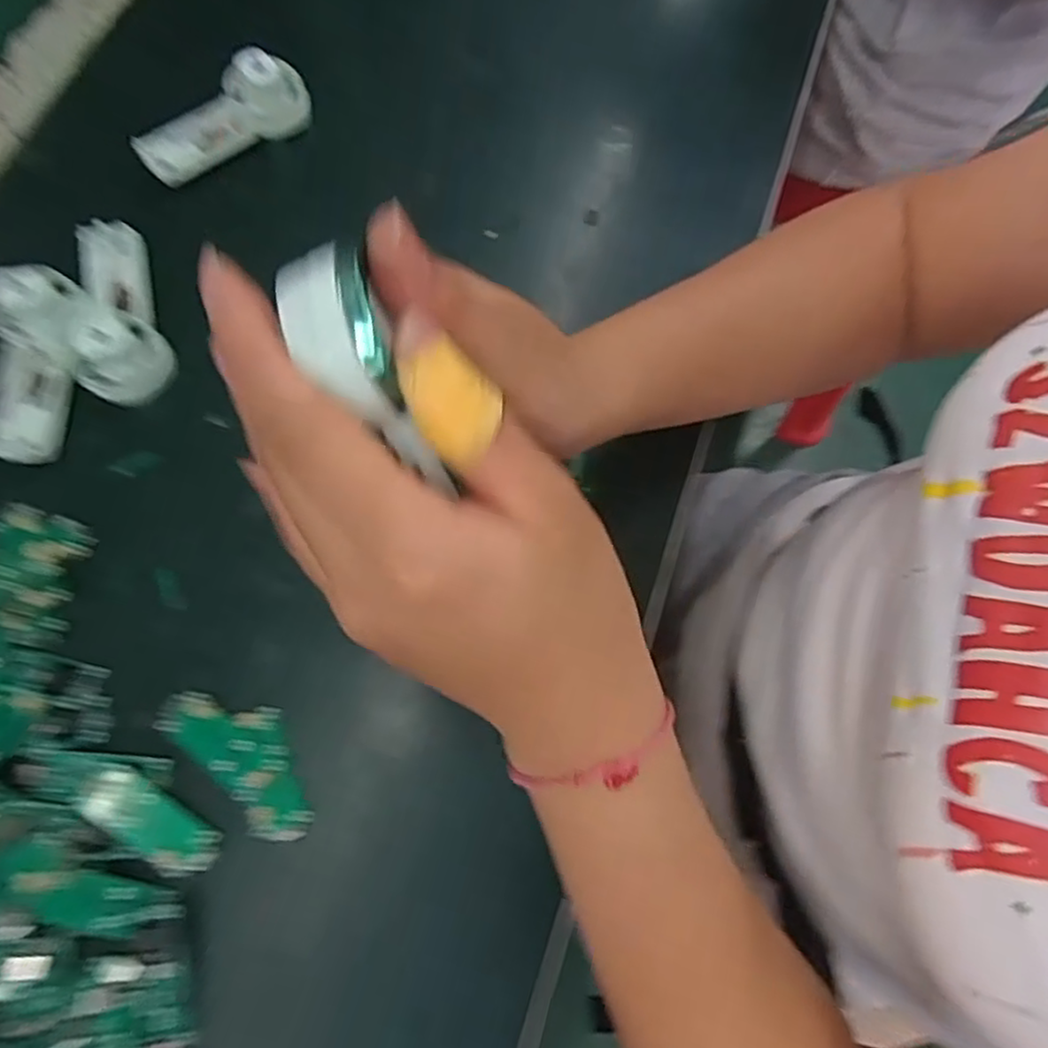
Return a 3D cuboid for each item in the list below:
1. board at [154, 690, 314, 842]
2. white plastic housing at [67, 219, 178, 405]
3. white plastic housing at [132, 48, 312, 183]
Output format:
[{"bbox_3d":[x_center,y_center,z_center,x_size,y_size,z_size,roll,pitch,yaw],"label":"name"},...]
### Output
[{"bbox_3d":[-0.112,0.093,0.280,0.074,0.004,0.033,43,76,11],"label":"board"},{"bbox_3d":[-0.193,-0.105,0.327,0.035,0.033,0.092,-14,73,-6],"label":"white plastic housing"},{"bbox_3d":[-0.161,-0.220,0.368,0.094,0.034,0.028,-31,76,-11],"label":"white plastic housing"}]

